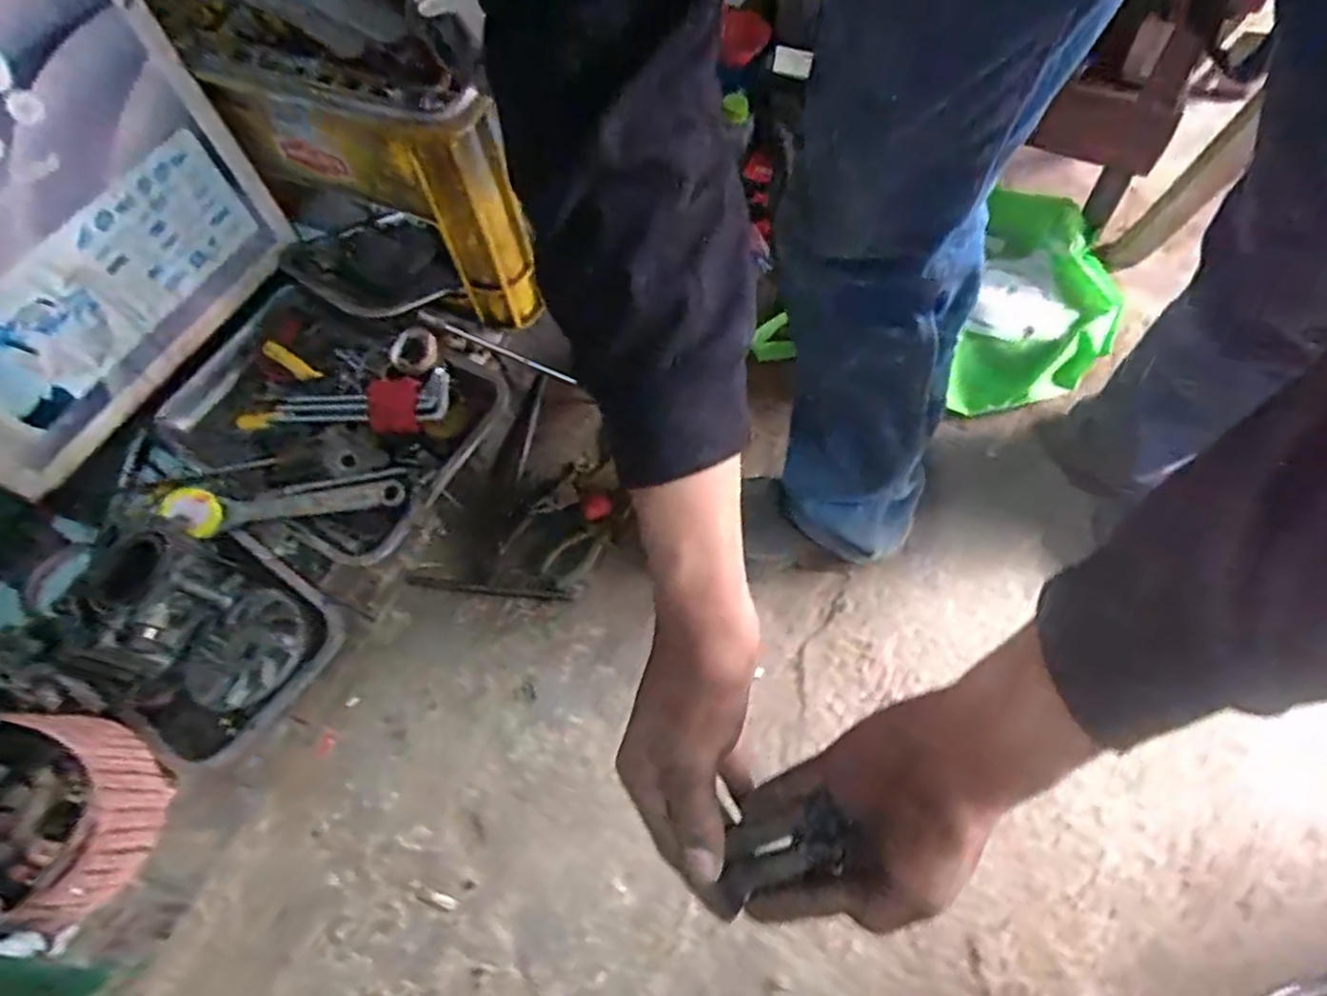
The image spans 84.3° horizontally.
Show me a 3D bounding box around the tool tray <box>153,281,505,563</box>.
[{"bbox_3d":[-0.360,-0.092,0.802,0.324,0.076,0.271,22,67,16],"label":"tool tray"}]

